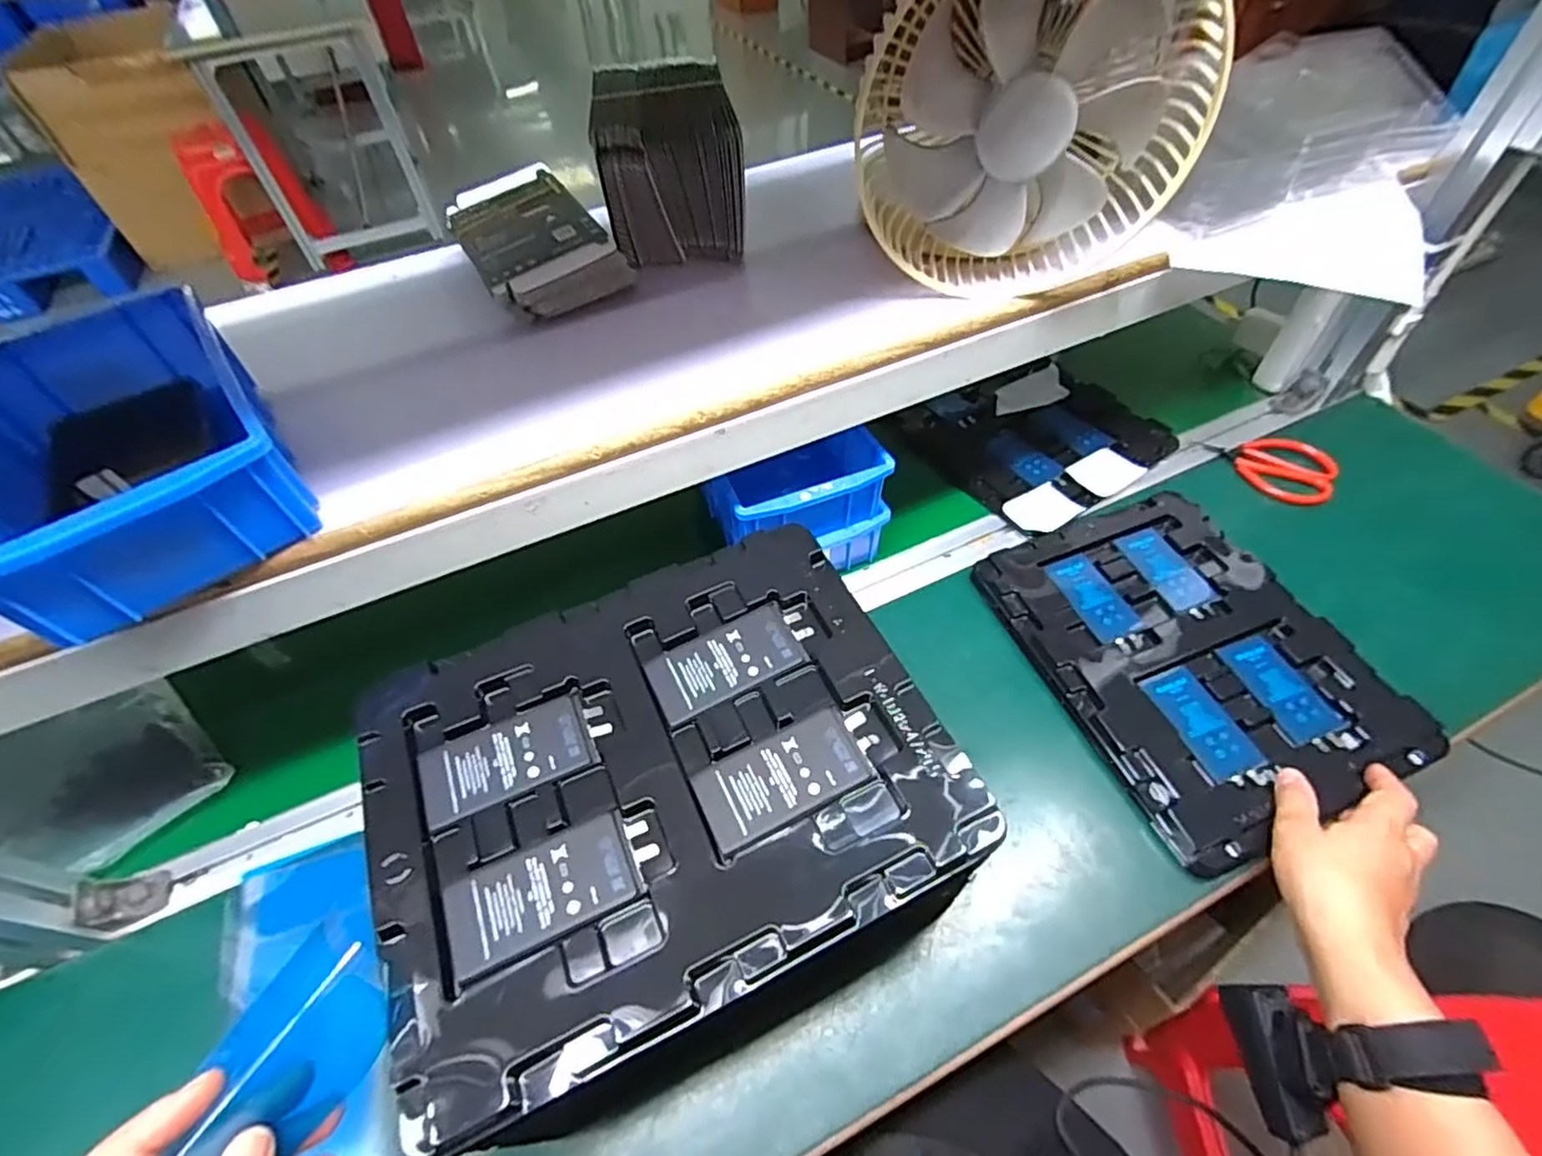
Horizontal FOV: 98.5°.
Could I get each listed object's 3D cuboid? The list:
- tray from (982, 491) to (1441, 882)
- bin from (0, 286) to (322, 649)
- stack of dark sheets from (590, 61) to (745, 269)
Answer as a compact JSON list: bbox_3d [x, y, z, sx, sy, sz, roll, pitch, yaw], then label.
[{"bbox_3d":[0.322,0.056,0.522,0.216,0.020,0.270,-21,54,-12],"label":"tray"},{"bbox_3d":[-0.341,-0.064,0.353,0.129,0.070,0.200,-34,57,-21],"label":"bin"},{"bbox_3d":[-0.076,-0.315,0.501,0.096,0.093,0.140,-8,52,-2],"label":"stack of dark sheets"}]

